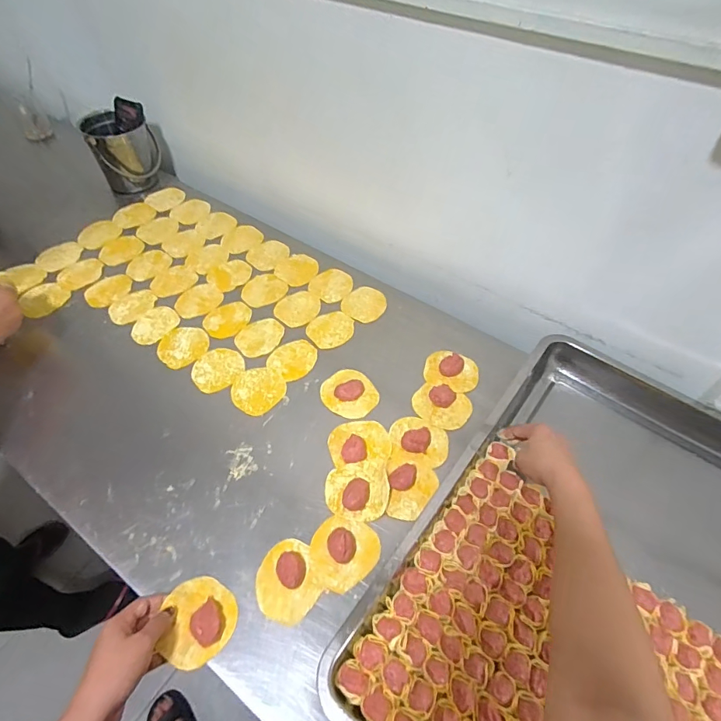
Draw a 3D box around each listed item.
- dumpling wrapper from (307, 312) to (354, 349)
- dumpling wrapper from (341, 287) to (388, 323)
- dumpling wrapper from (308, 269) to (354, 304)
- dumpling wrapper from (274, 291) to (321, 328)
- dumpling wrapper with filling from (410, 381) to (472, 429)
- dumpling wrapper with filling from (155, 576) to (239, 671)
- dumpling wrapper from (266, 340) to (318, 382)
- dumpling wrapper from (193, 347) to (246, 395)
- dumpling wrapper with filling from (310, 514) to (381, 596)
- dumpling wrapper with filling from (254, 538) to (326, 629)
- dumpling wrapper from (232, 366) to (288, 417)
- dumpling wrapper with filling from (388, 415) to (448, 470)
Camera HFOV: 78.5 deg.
[{"bbox_3d":[-0.051,-0.054,0.761,0.081,0.004,0.072,-34,62,-25],"label":"dumpling wrapper"},{"bbox_3d":[0.007,-0.104,0.802,0.074,0.004,0.085,29,57,18],"label":"dumpling wrapper"},{"bbox_3d":[-0.053,-0.143,0.829,0.072,0.007,0.079,1,53,-2],"label":"dumpling wrapper"},{"bbox_3d":[-0.113,-0.094,0.791,0.073,0.004,0.083,25,56,15],"label":"dumpling wrapper"},{"bbox_3d":[0.123,0.068,0.665,0.087,0.016,0.067,10,53,5],"label":"dumpling wrapper with filling"},{"bbox_3d":[-0.177,0.282,0.478,0.077,0.024,0.081,1,53,-2],"label":"dumpling wrapper with filling"},{"bbox_3d":[-0.108,-0.004,0.718,0.069,0.004,0.078,34,59,21],"label":"dumpling wrapper"},{"bbox_3d":[-0.228,0.013,0.701,0.075,0.004,0.082,1,53,-2],"label":"dumpling wrapper"},{"bbox_3d":[-0.021,0.226,0.535,0.082,0.025,0.080,1,53,-2],"label":"dumpling wrapper with filling"},{"bbox_3d":[-0.086,0.255,0.512,0.069,0.020,0.086,-18,56,-15],"label":"dumpling wrapper with filling"},{"bbox_3d":[-0.158,0.043,0.679,0.079,0.004,0.080,1,53,-2],"label":"dumpling wrapper"},{"bbox_3d":[0.084,0.113,0.628,0.084,0.015,0.067,20,55,12],"label":"dumpling wrapper with filling"}]

